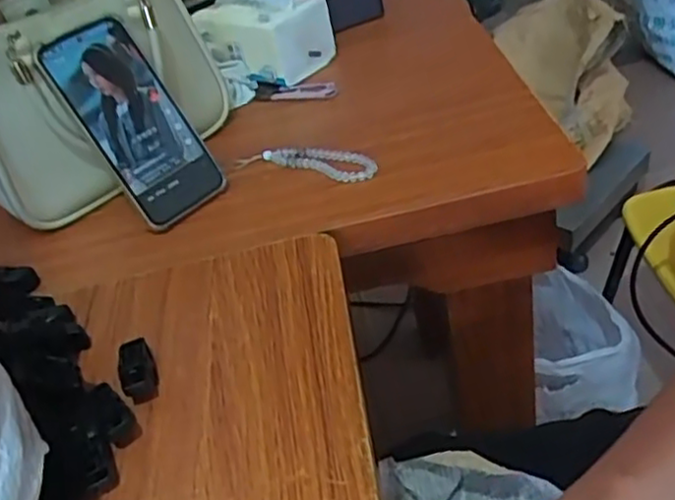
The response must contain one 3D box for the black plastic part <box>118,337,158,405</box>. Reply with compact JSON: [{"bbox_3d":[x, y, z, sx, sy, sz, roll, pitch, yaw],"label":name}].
[{"bbox_3d":[-0.127,0.074,0.427,0.021,0.020,0.047,-21,39,-9],"label":"black plastic part"}]

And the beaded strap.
[{"bbox_3d":[-0.026,-0.079,0.594,0.134,0.013,0.039,9,43,26],"label":"beaded strap"}]

